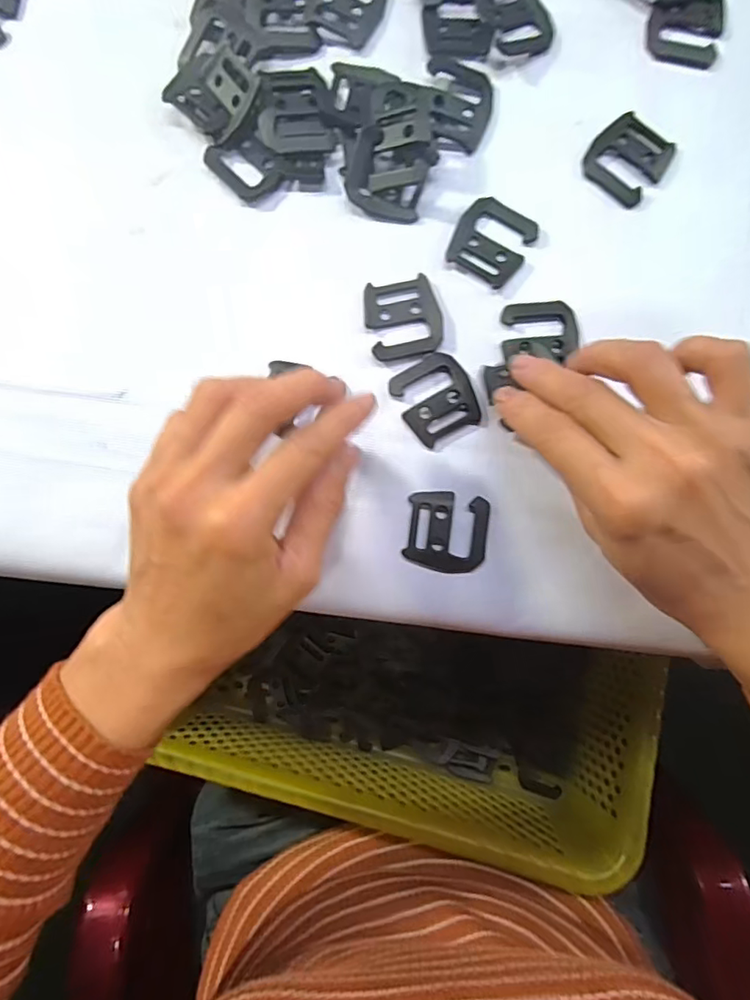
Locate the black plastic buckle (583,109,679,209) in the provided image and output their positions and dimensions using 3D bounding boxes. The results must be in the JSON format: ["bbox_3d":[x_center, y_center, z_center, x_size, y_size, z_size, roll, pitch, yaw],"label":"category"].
[{"bbox_3d":[0.124,-0.168,0.267,0.035,0.004,0.038,41,90,3],"label":"black plastic buckle"}]

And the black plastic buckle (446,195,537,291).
[{"bbox_3d":[0.057,-0.127,0.267,0.036,0.004,0.037,32,89,3],"label":"black plastic buckle"}]

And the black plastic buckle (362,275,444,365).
[{"bbox_3d":[0.014,-0.089,0.266,0.036,0.004,0.038,-12,88,1],"label":"black plastic buckle"}]

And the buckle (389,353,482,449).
[{"bbox_3d":[0.030,-0.050,0.264,0.035,0.004,0.039,-27,87,1],"label":"buckle"}]

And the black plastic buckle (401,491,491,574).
[{"bbox_3d":[0.035,0.016,0.262,0.038,0.004,0.037,7,88,2],"label":"black plastic buckle"}]

